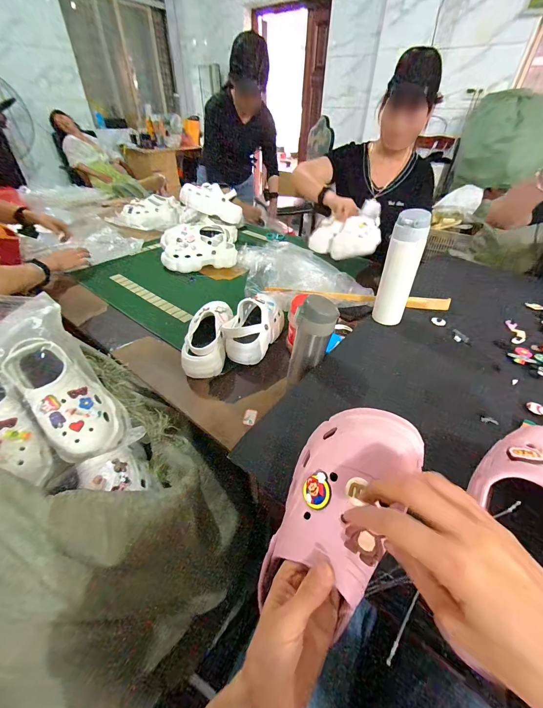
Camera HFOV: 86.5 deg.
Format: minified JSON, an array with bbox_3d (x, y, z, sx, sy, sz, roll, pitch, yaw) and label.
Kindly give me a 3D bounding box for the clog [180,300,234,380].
[{"bbox_3d":[-0.143,-0.054,0.678,0.088,0.074,0.238,3,55,1],"label":"clog"}]

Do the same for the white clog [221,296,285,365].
[{"bbox_3d":[-0.044,-0.066,0.718,0.102,0.084,0.195,16,42,16],"label":"white clog"}]

